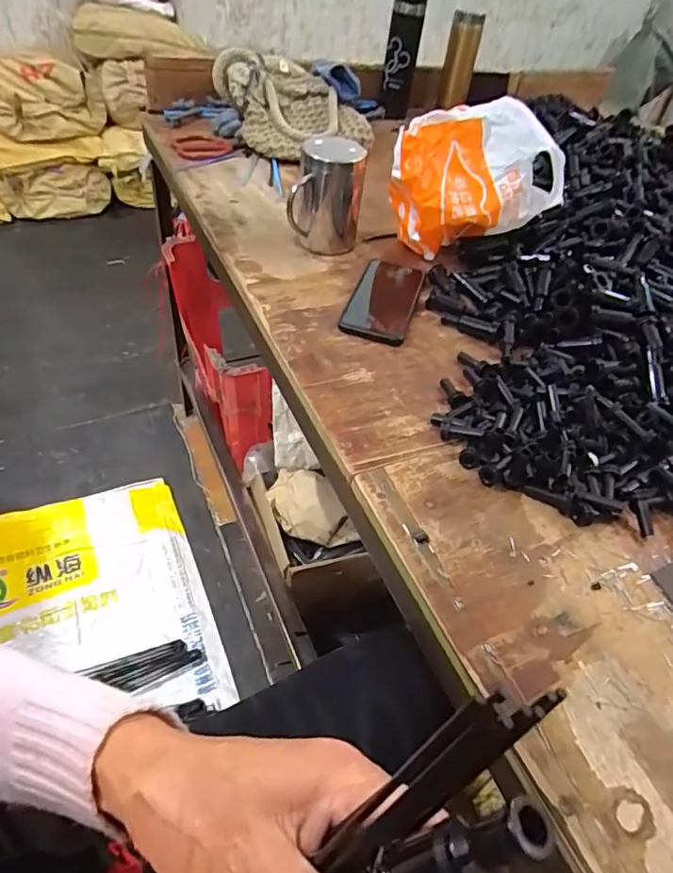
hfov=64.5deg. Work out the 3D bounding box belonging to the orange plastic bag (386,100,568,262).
[{"bbox_3d":[0.166,-0.315,0.665,0.204,0.141,0.105,-11,50,-17],"label":"orange plastic bag"}]

